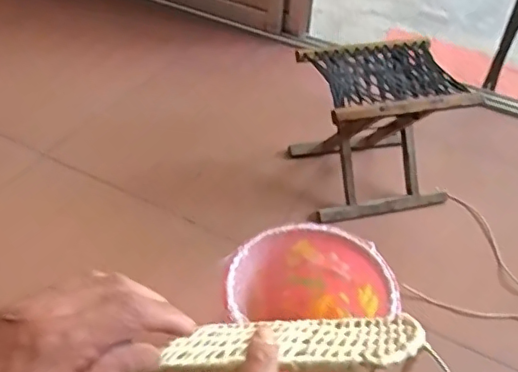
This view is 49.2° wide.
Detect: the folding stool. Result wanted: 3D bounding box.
[{"bbox_3d":[0.259,-0.128,1.272,0.295,0.286,0.274,-9,45,-13],"label":"folding stool"}]

